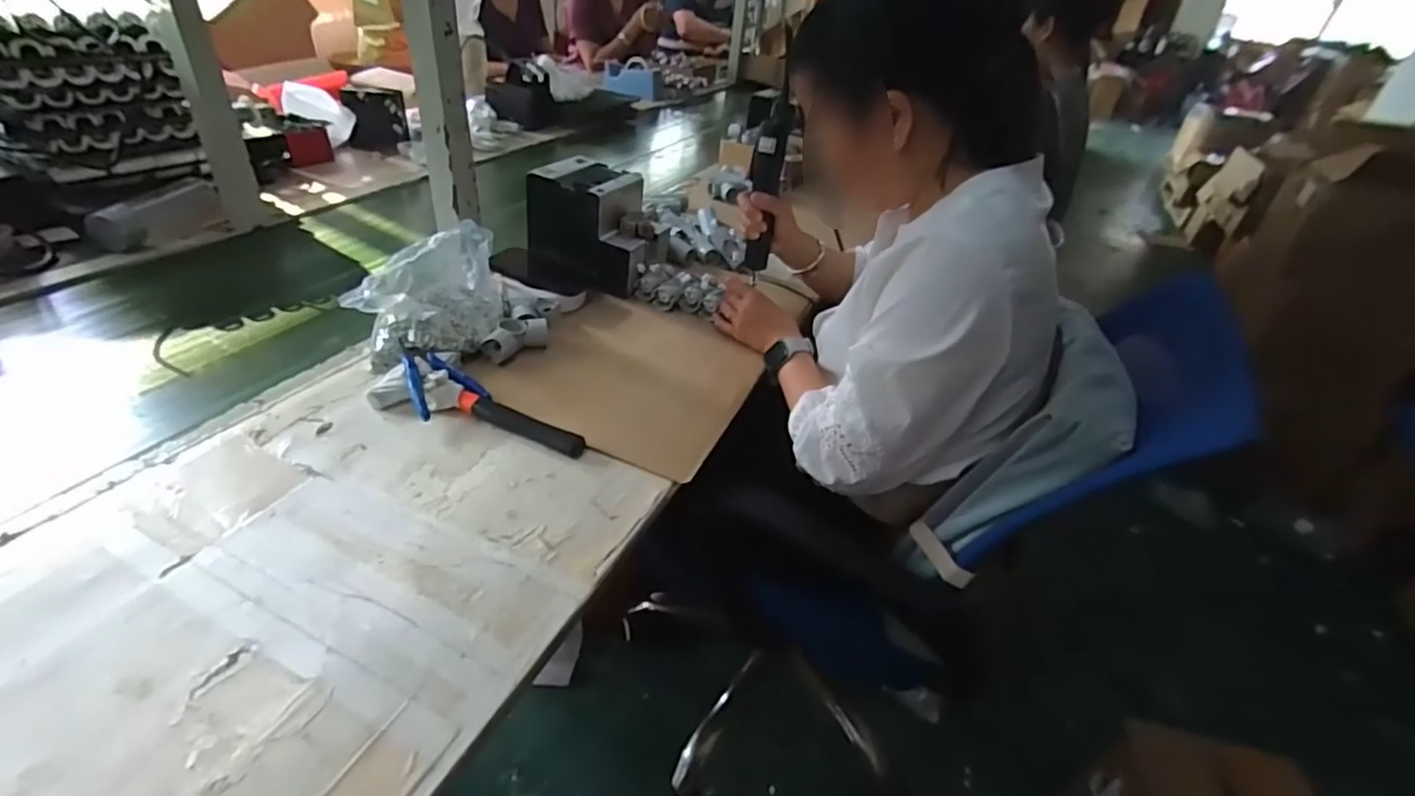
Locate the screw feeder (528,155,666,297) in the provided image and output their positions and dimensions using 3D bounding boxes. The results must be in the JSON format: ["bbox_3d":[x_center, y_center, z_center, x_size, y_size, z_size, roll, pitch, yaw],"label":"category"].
[{"bbox_3d":[-0.162,-0.263,0.960,0.171,0.147,0.145,25,38,21],"label":"screw feeder"}]

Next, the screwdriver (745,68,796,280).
[{"bbox_3d":[0.078,-0.286,0.838,0.041,0.248,0.029,10,35,1],"label":"screwdriver"}]

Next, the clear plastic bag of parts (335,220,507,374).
[{"bbox_3d":[-0.328,-0.118,0.757,0.142,0.126,0.157,-3,37,-13],"label":"clear plastic bag of parts"}]

